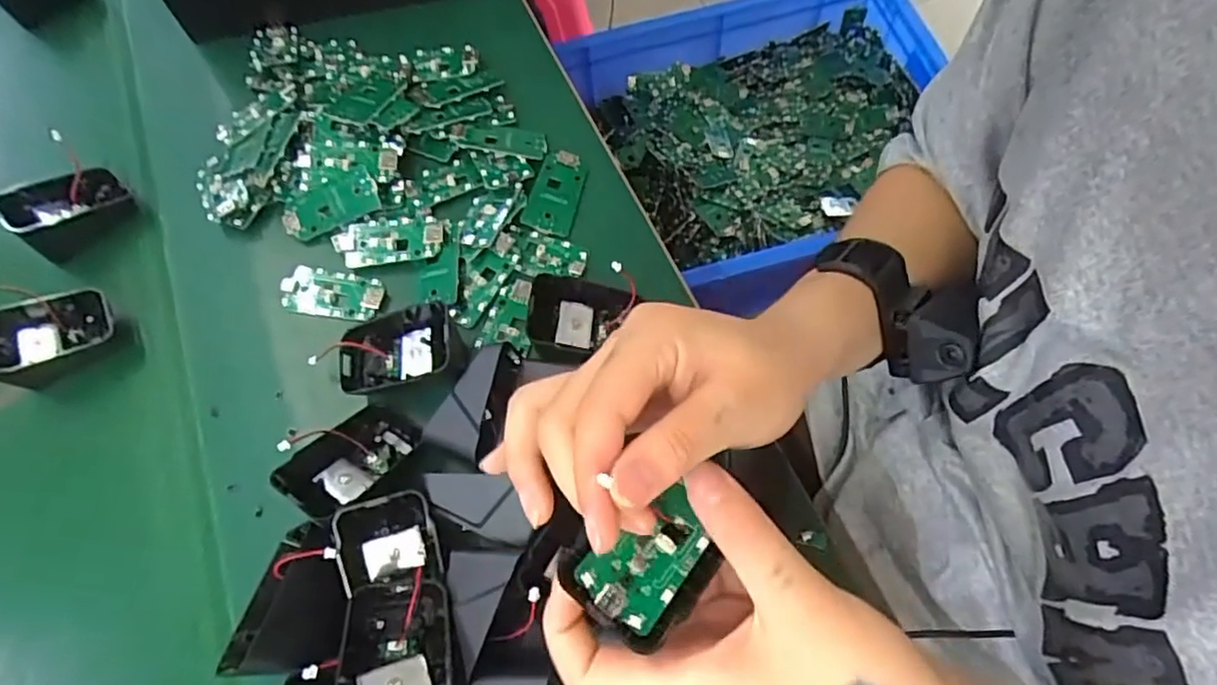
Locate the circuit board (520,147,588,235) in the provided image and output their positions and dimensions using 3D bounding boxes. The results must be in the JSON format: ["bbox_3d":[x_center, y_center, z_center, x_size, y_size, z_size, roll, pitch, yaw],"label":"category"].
[{"bbox_3d":[-0.034,-0.100,0.422,0.031,0.009,0.059,13,68,10],"label":"circuit board"}]

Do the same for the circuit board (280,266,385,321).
[{"bbox_3d":[-0.173,-0.031,0.395,0.063,0.004,0.030,9,67,8],"label":"circuit board"}]

